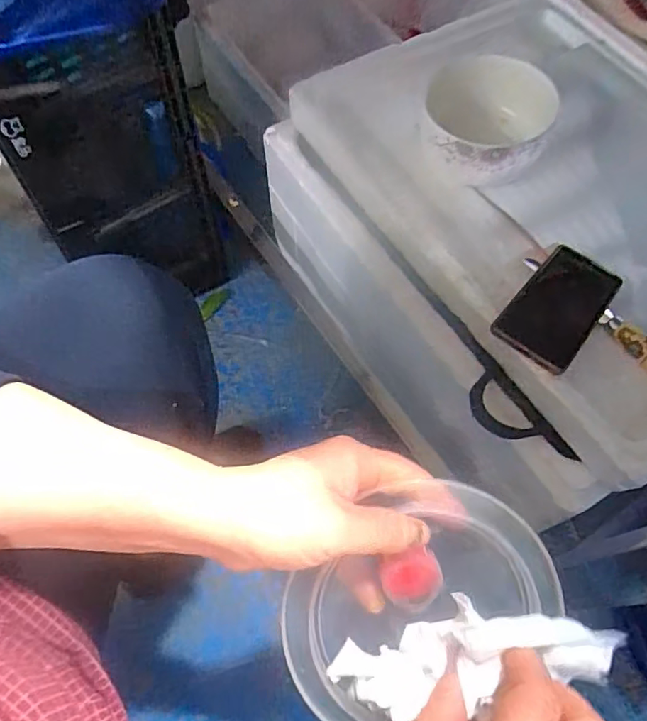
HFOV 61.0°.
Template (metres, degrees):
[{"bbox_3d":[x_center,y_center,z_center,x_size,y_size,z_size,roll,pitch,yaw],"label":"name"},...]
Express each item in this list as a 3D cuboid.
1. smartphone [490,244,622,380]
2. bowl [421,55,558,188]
[{"bbox_3d":[0.234,-0.056,0.544,0.076,0.010,0.164,34,56,18],"label":"smartphone"},{"bbox_3d":[0.183,-0.275,0.634,0.146,0.069,0.144,1,62,-2],"label":"bowl"}]

